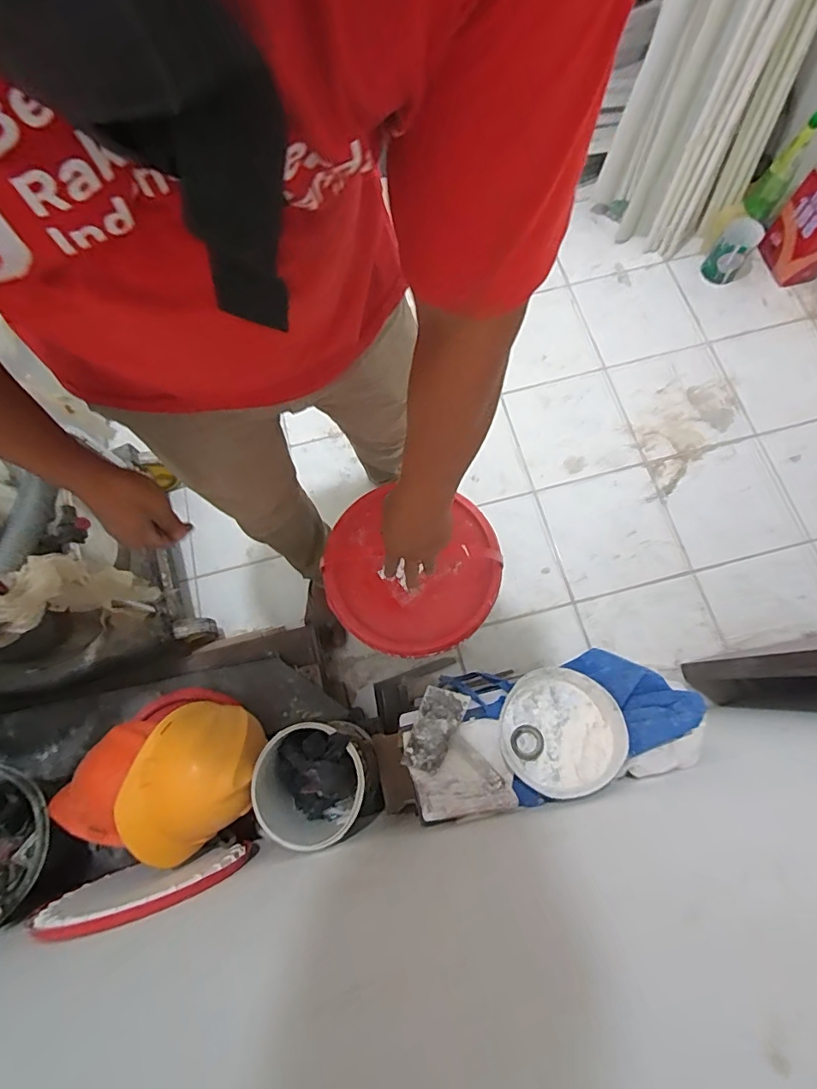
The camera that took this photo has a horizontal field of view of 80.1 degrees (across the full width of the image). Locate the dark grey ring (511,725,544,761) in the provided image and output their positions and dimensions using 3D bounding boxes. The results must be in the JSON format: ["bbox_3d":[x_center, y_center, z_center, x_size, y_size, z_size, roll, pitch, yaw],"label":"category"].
[{"bbox_3d":[0.179,0.298,0.729,0.048,0.008,0.049,-1,73,3],"label":"dark grey ring"}]

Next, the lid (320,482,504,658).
[{"bbox_3d":[0.003,0.046,0.846,0.300,0.034,0.277,0,70,0],"label":"lid"}]

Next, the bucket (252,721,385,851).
[{"bbox_3d":[-0.152,0.416,0.853,0.189,0.223,0.190,-1,73,3],"label":"bucket"}]

